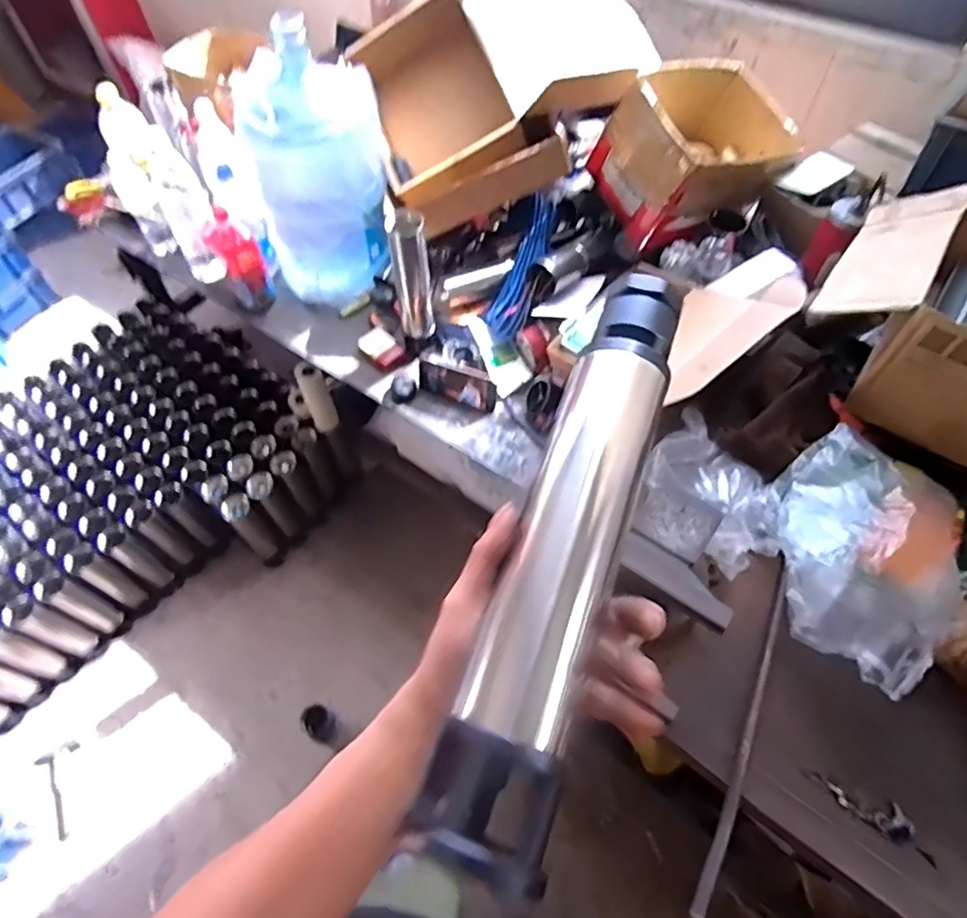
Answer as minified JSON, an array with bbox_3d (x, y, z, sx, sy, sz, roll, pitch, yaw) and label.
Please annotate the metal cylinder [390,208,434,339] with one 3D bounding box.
[{"bbox_3d":[-0.132,-0.332,1.109,0.065,0.238,0.054,-10,58,-5],"label":"metal cylinder"}]

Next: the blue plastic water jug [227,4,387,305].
[{"bbox_3d":[-0.332,-0.592,1.195,0.269,0.426,0.288,-12,58,-7],"label":"blue plastic water jug"}]

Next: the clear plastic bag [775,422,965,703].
[{"bbox_3d":[0.498,0.102,0.765,0.239,0.112,0.310,28,62,17],"label":"clear plastic bag"}]

